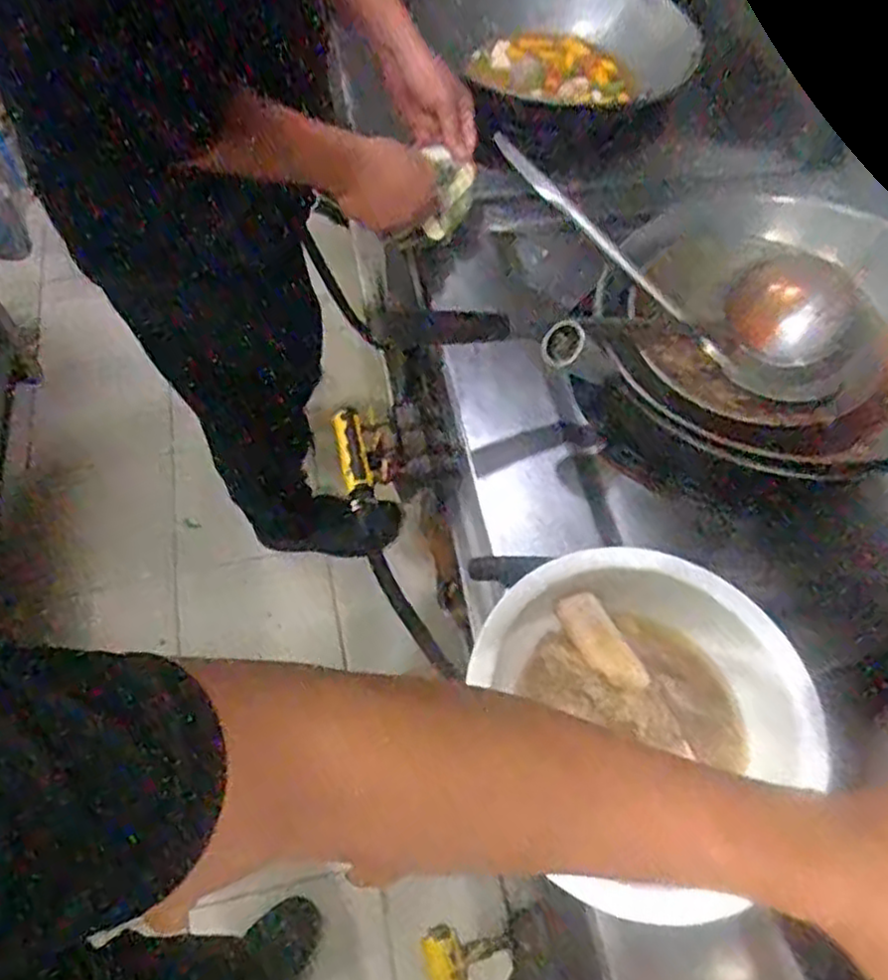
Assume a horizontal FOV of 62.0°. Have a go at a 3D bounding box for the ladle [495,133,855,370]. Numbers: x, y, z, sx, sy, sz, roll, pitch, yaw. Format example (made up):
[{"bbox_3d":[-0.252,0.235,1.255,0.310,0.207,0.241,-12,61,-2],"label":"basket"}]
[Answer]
[{"bbox_3d":[0.257,-0.274,0.814,0.405,0.099,0.130,37,64,18],"label":"ladle"}]

